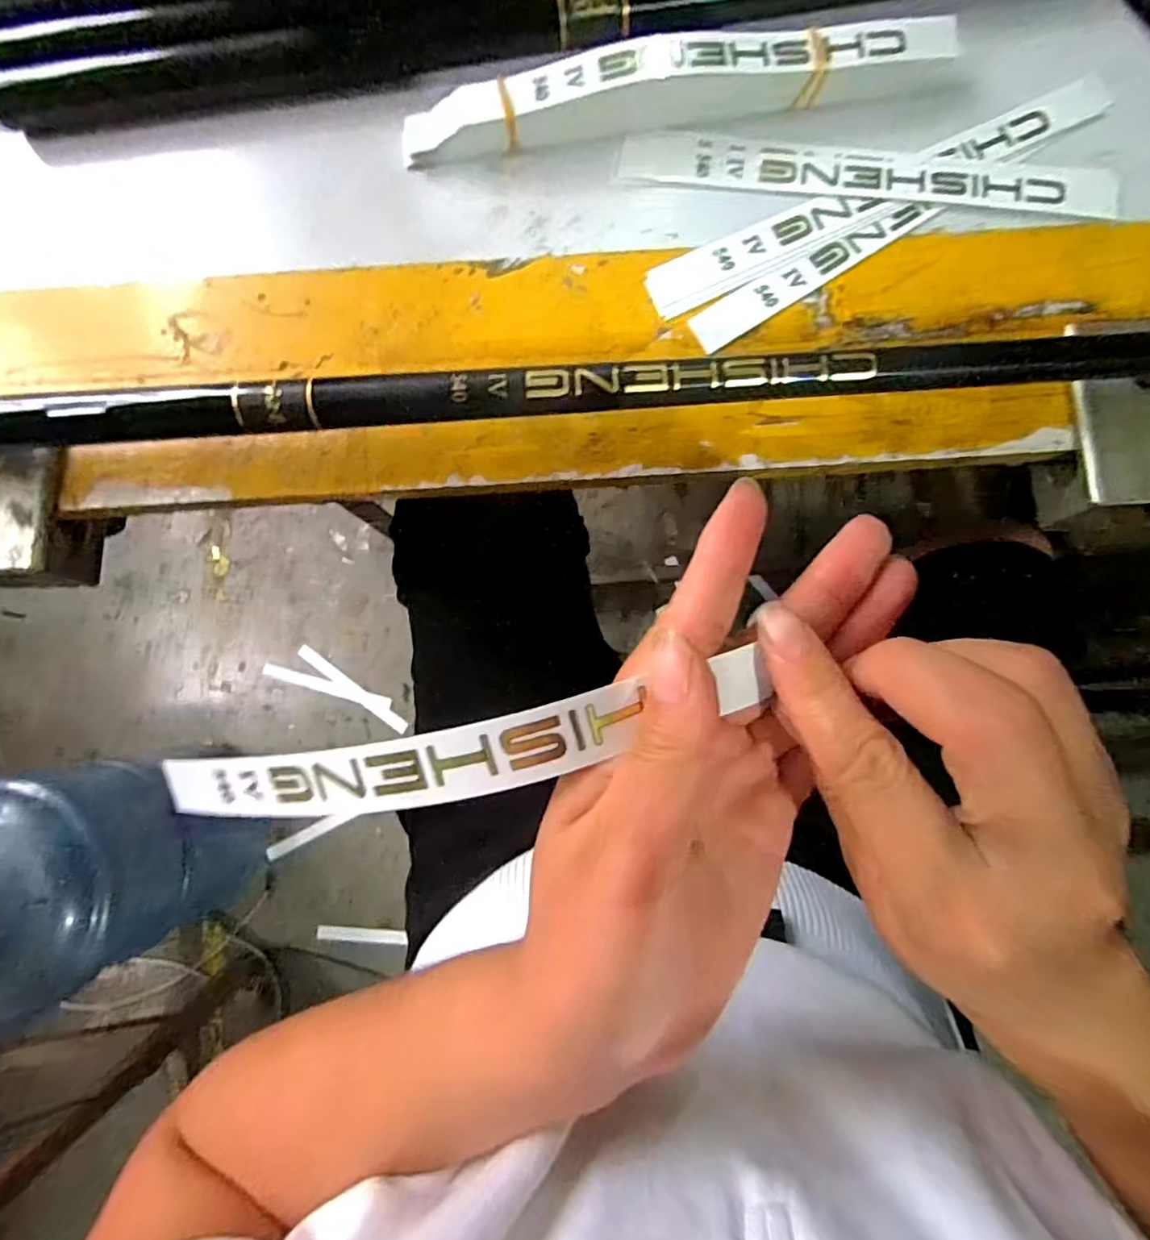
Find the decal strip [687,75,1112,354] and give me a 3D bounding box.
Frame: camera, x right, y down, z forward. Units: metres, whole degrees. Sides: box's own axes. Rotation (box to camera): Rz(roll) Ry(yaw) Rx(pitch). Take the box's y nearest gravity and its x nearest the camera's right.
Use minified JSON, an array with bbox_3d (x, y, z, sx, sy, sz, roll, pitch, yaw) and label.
[{"bbox_3d":[0.150,-0.194,0.280,0.221,0.004,0.028,-32,85,-1],"label":"decal strip"}]

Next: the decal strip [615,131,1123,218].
[{"bbox_3d":[0.136,-0.211,0.283,0.227,0.006,0.026,7,85,2],"label":"decal strip"}]

